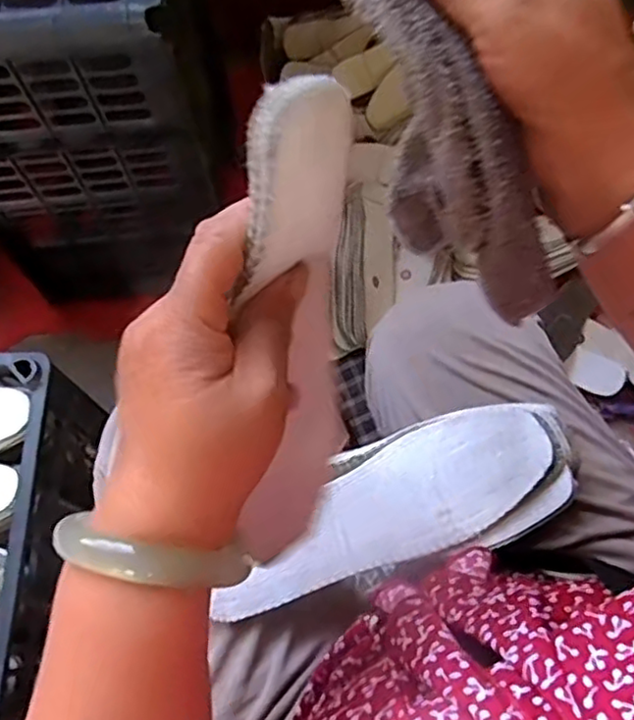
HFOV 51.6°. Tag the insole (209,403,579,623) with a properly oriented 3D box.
[{"bbox_3d":[0.048,0.084,0.396,0.227,0.020,0.078,-14,69,-7],"label":"insole"}]

